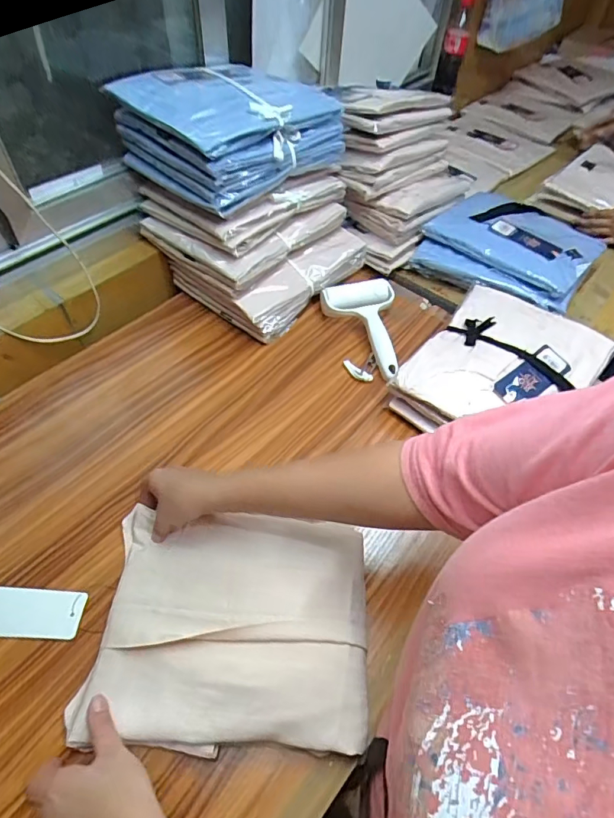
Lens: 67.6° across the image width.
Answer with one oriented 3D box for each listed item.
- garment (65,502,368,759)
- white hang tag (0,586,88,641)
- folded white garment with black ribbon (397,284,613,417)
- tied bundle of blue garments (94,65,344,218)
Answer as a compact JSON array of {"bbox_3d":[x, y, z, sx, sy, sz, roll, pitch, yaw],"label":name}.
[{"bbox_3d":[-0.072,0.204,0.447,0.258,0.034,0.204,5,53,0],"label":"garment"},{"bbox_3d":[-0.290,0.207,0.467,0.117,0.004,0.046,4,54,-1],"label":"white hang tag"},{"bbox_3d":[0.272,-0.069,0.622,0.202,0.023,0.254,34,58,20],"label":"folded white garment with black ribbon"},{"bbox_3d":[-0.102,-0.407,0.653,0.202,0.095,0.259,37,59,22],"label":"tied bundle of blue garments"}]

